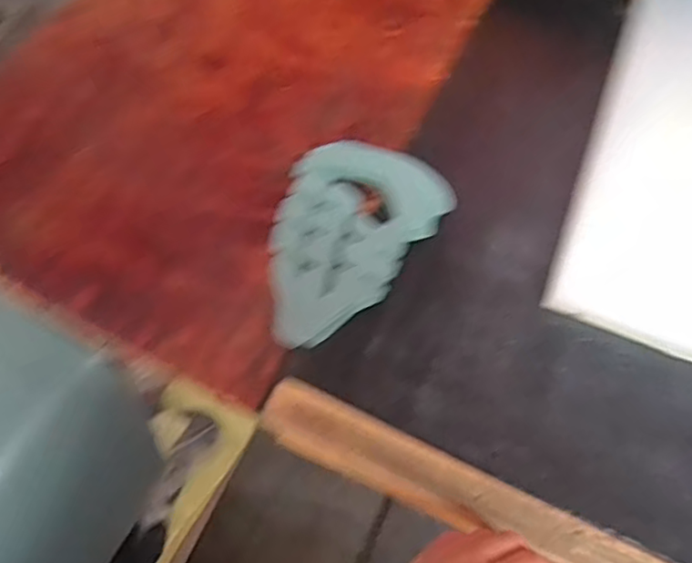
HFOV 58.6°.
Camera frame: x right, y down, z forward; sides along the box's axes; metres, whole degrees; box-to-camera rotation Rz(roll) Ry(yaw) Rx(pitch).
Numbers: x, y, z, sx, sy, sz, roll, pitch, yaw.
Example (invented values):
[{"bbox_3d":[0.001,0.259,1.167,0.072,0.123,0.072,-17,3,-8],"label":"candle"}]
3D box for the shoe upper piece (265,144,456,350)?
[{"bbox_3d":[-0.008,-0.041,0.534,0.136,0.020,0.201,29,63,14],"label":"shoe upper piece"}]

